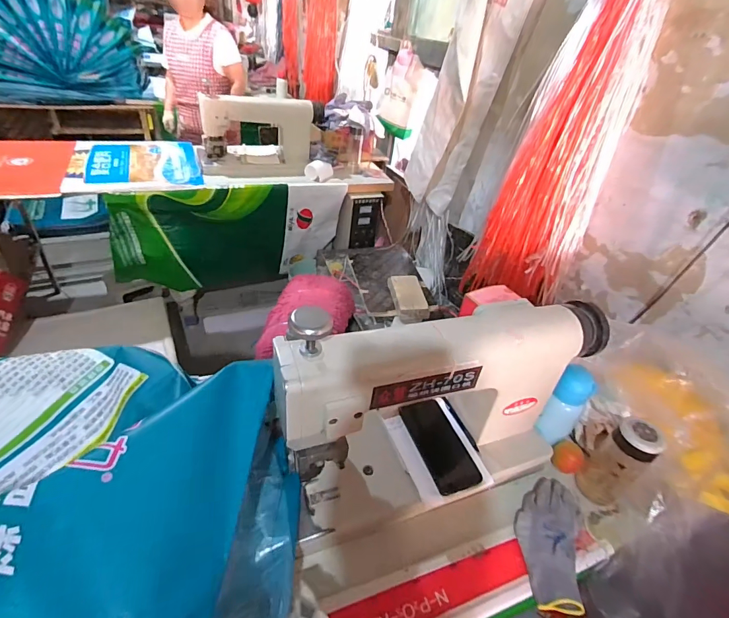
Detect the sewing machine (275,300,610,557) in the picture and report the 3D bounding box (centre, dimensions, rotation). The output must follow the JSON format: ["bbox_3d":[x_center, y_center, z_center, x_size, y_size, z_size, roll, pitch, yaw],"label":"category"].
[{"bbox_3d":[0.126,0.153,0.623,0.491,0.371,0.181,-12,42,-23],"label":"sewing machine"}]

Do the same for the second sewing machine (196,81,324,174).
[{"bbox_3d":[-0.458,-0.755,1.718,0.506,0.274,0.189,-5,39,-15],"label":"second sewing machine"}]

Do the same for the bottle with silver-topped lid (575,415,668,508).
[{"bbox_3d":[0.422,0.259,0.658,0.058,0.177,0.065,-20,46,-31],"label":"bottle with silver-topped lid"}]

